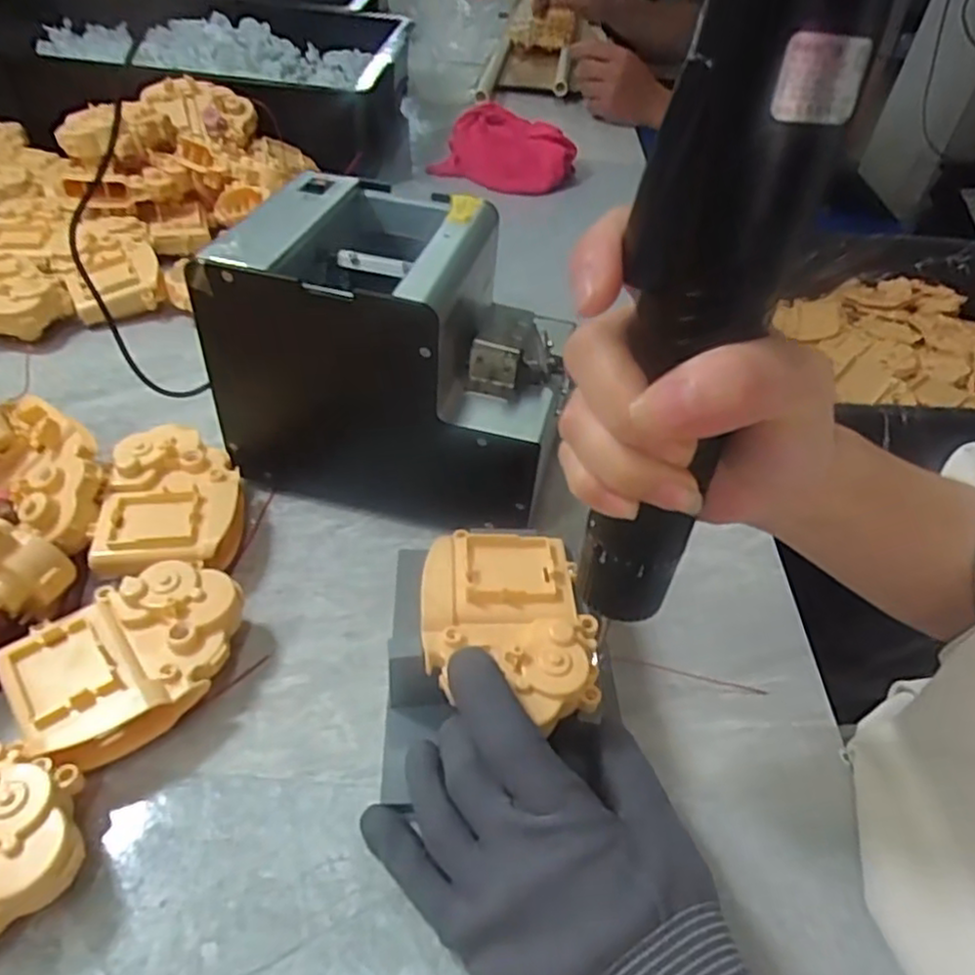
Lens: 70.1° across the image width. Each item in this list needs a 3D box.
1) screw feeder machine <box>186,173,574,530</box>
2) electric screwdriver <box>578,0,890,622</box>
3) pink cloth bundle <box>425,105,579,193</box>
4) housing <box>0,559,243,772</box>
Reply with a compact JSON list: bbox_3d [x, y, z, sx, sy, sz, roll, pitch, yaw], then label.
[{"bbox_3d":[-0.051,-0.078,0.410,0.183,0.150,0.125,11,44,5],"label":"screw feeder machine"},{"bbox_3d":[0.061,-0.063,0.184,0.042,0.250,0.033,20,33,14],"label":"electric screwdriver"},{"bbox_3d":[0.017,-0.389,0.797,0.142,0.053,0.087,28,48,21],"label":"pink cloth bundle"},{"bbox_3d":[-0.158,0.078,0.316,0.099,0.038,0.077,-27,53,-30],"label":"housing"}]

